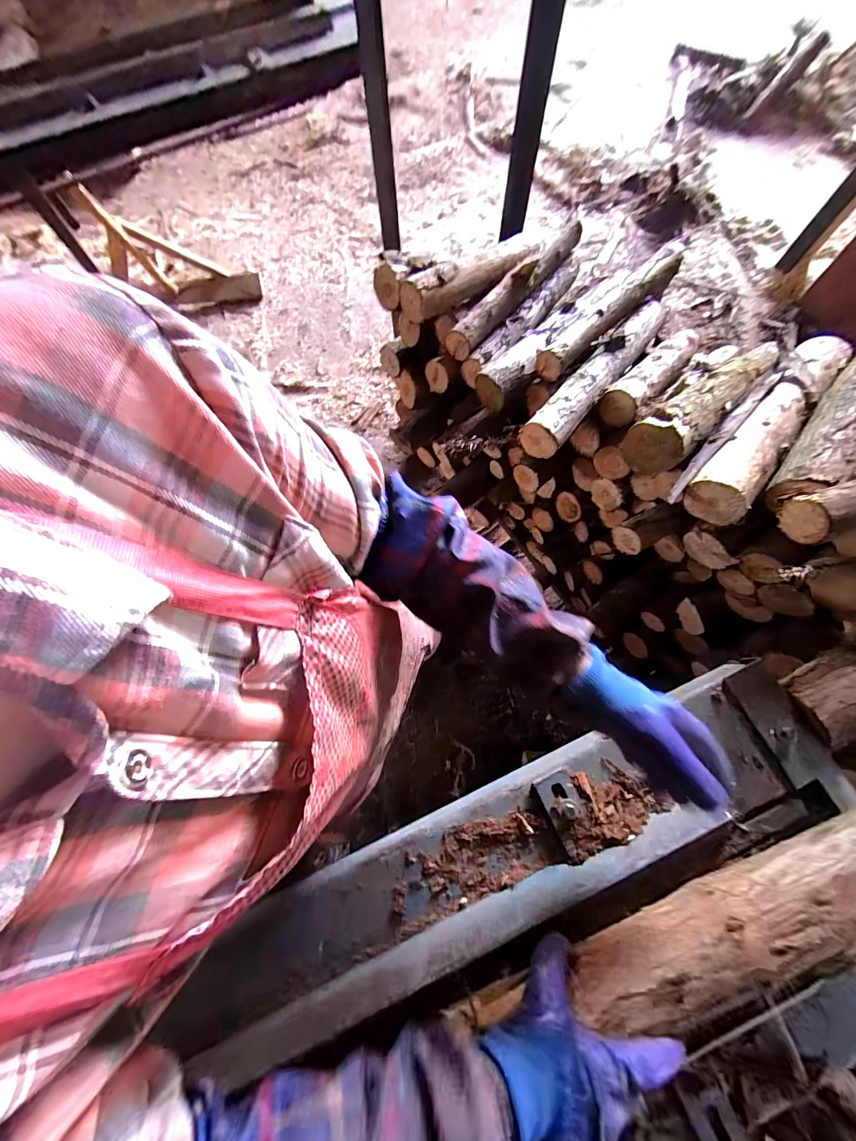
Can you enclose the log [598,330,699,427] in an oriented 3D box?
[{"bbox_3d":[0.509,-0.446,0.851,0.080,0.073,0.436,41,64,11],"label":"log"}]

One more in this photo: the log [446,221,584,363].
[{"bbox_3d":[0.211,-0.689,0.939,0.071,0.059,0.454,40,78,11],"label":"log"}]

